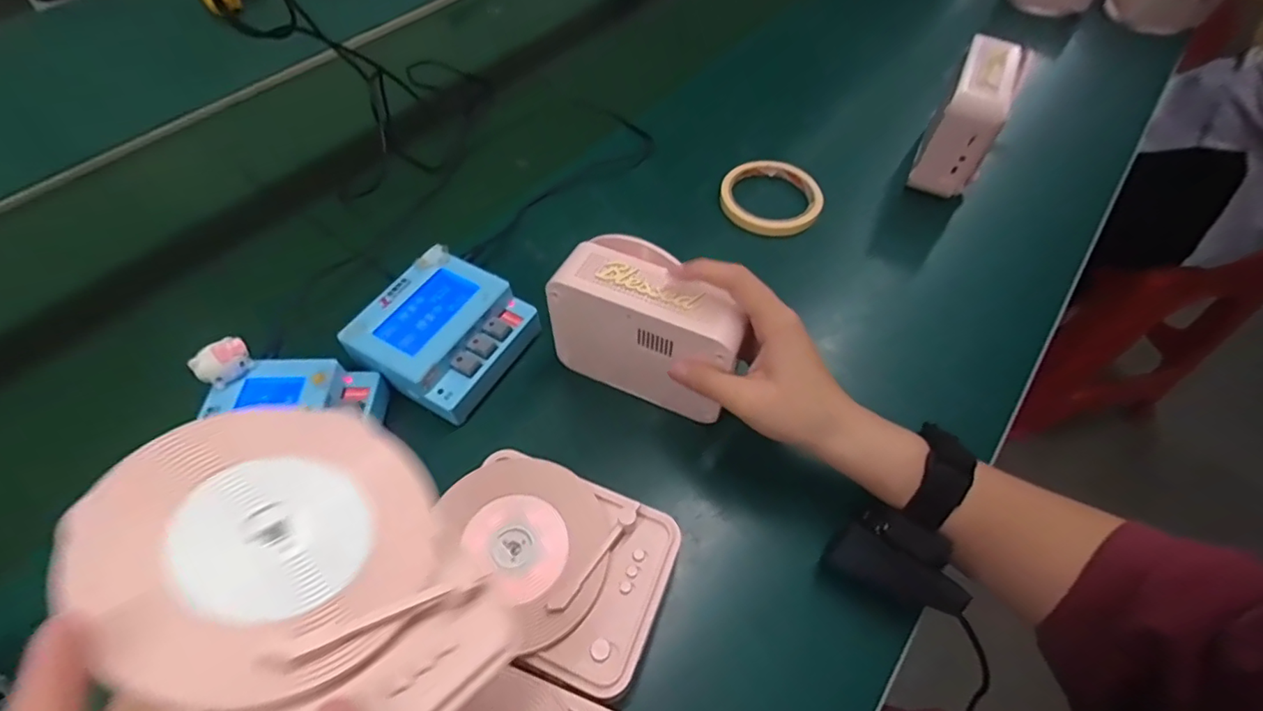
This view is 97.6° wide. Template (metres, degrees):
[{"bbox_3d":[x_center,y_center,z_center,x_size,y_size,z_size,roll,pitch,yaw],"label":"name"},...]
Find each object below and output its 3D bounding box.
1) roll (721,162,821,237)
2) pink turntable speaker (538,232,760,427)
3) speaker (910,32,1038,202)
[{"bbox_3d":[0.130,-0.150,0.518,0.093,0.018,0.092,0,55,0],"label":"roll"},{"bbox_3d":[0.012,-0.015,0.375,0.124,0.100,0.058,21,58,15],"label":"pink turntable speaker"},{"bbox_3d":[0.312,-0.221,0.510,0.053,0.099,0.107,28,60,19],"label":"speaker"}]

